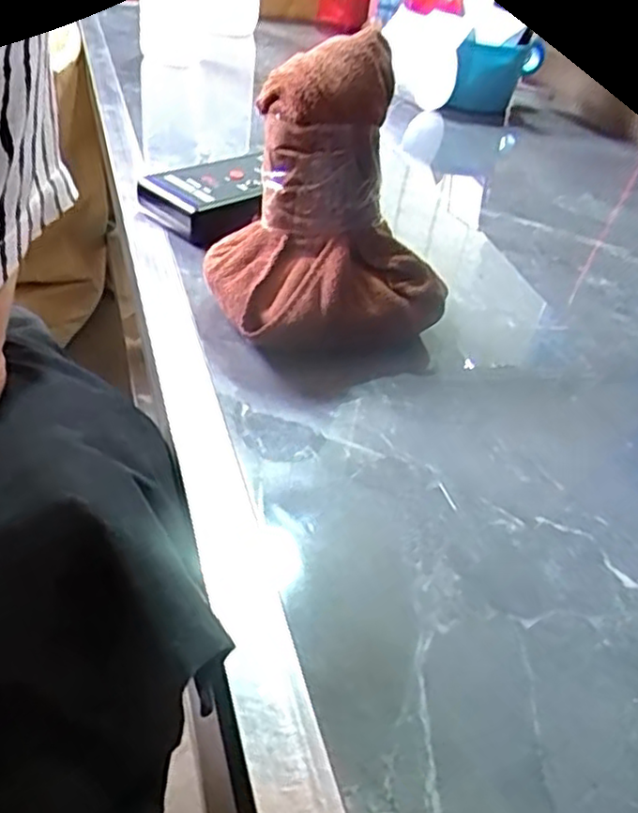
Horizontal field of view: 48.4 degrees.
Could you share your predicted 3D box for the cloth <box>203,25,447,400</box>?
[{"bbox_3d":[0.008,-0.099,0.361,0.111,0.131,0.103,-26,49,-35],"label":"cloth"}]

